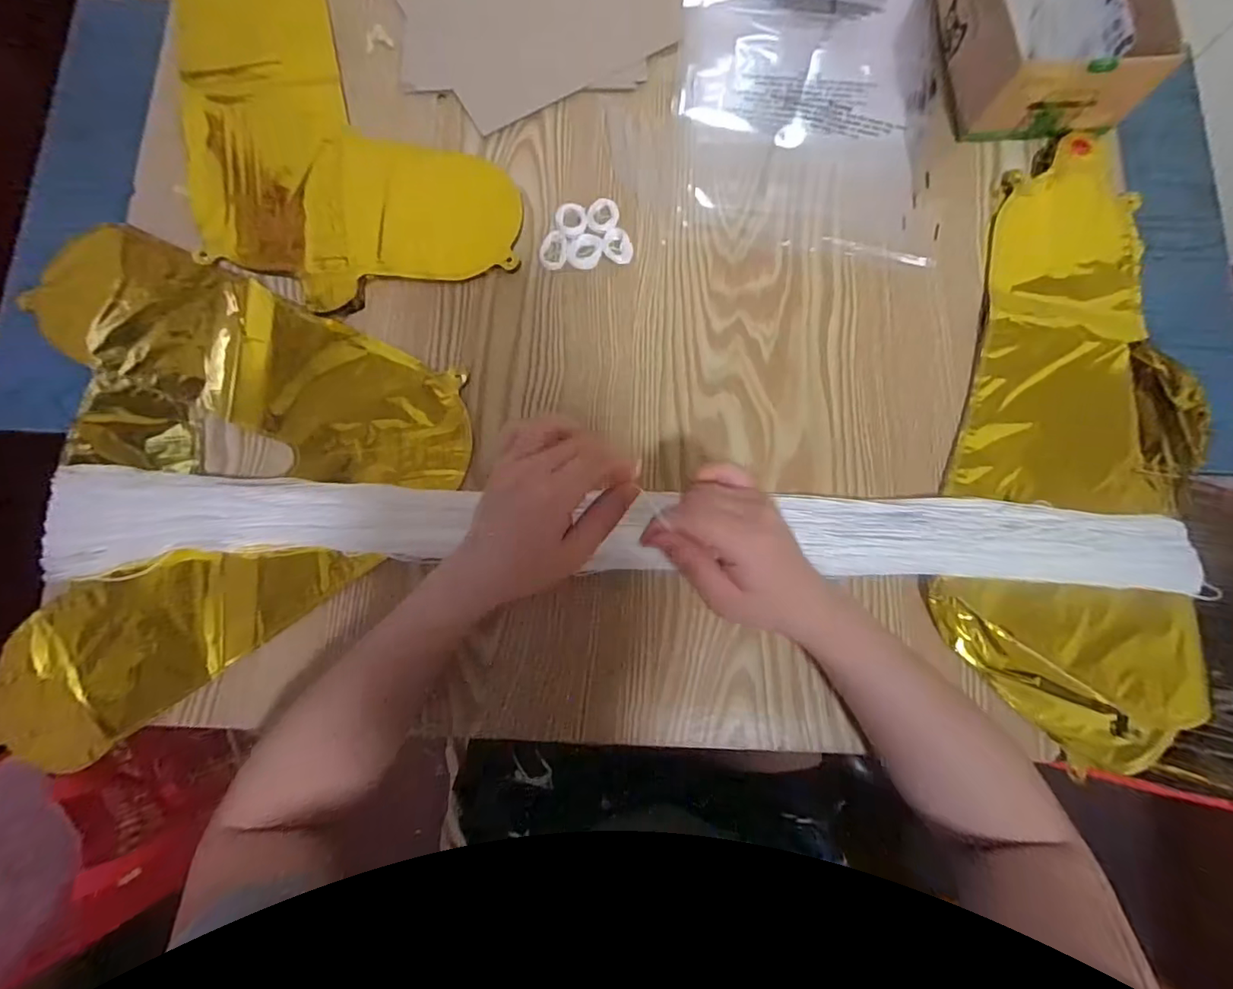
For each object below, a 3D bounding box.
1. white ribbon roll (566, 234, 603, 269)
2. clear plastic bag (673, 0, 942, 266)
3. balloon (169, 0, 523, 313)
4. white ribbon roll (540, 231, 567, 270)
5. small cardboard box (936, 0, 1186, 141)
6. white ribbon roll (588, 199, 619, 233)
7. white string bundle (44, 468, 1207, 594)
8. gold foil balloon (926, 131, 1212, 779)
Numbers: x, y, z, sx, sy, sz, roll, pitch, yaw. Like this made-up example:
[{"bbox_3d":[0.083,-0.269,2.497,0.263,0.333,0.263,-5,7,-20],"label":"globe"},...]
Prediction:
[{"bbox_3d":[-0.025,-0.188,0.429,0.026,0.004,0.026,0,80,-1],"label":"white ribbon roll"},{"bbox_3d":[0.161,-0.350,0.465,0.212,0.004,0.313,4,80,0],"label":"clear plastic bag"},{"bbox_3d":[-0.238,-0.333,0.448,0.225,0.015,0.390,-18,80,-4],"label":"balloon"},{"bbox_3d":[-0.049,-0.188,0.430,0.021,0.005,0.031,2,80,-1],"label":"white ribbon roll"},{"bbox_3d":[0.335,-0.380,0.438,0.129,0.069,0.183,-3,80,-2],"label":"small cardboard box"},{"bbox_3d":[-0.010,-0.215,0.433,0.024,0.007,0.027,-1,80,-1],"label":"white ribbon roll"},{"bbox_3d":[0.011,0.030,0.390,0.805,0.024,0.062,2,80,-1],"label":"white string bundle"},{"bbox_3d":[0.348,-0.048,0.409,0.190,0.016,0.450,11,80,1],"label":"gold foil balloon"}]

